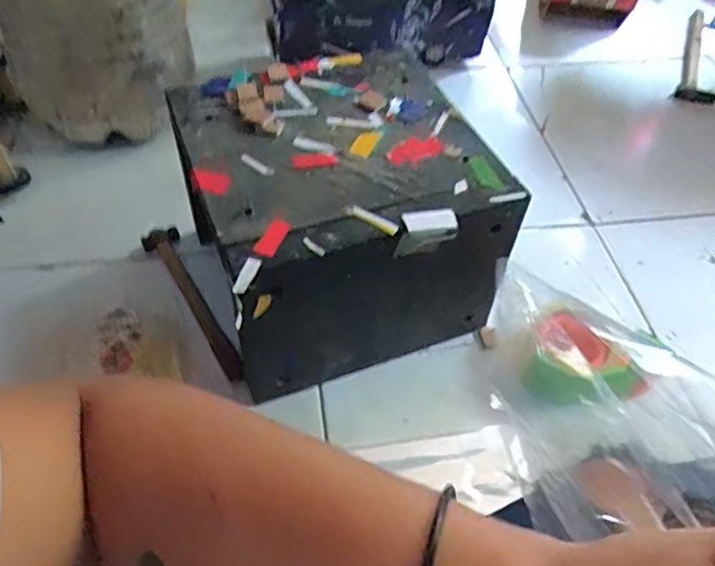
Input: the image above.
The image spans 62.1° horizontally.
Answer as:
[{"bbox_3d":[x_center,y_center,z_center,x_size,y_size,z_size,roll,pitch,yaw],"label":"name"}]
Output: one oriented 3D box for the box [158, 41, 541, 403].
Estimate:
[{"bbox_3d":[-0.023,-0.072,0.665,0.279,0.217,0.279,-16,54,-15],"label":"box"}]

